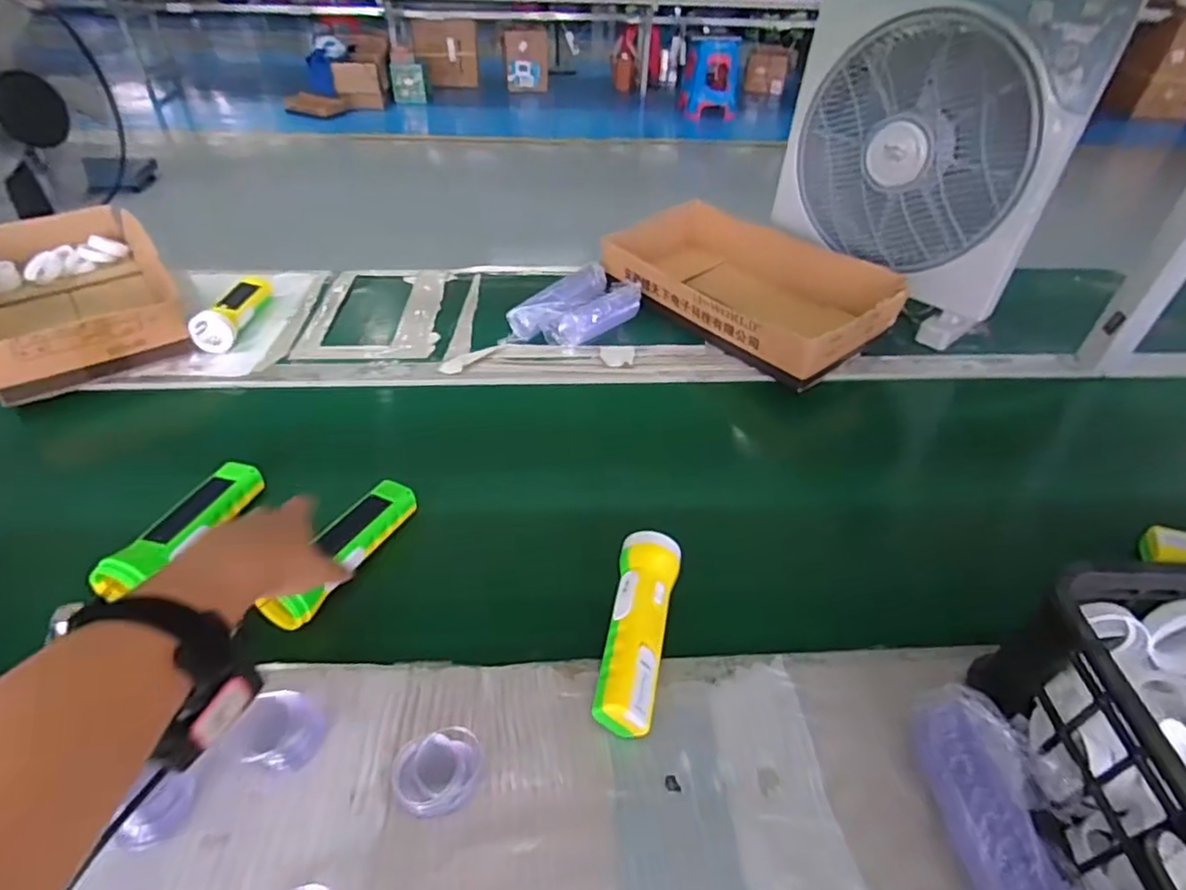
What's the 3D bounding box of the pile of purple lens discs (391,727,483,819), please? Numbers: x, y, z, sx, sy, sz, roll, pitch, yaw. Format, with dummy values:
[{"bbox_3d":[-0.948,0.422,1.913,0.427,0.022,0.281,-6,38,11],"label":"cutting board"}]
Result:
[{"bbox_3d":[-0.105,0.224,0.420,0.059,0.028,0.046,-7,46,-11],"label":"pile of purple lens discs"}]

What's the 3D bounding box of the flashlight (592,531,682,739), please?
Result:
[{"bbox_3d":[0.036,0.147,0.499,0.049,0.042,0.170,11,41,9],"label":"flashlight"}]

